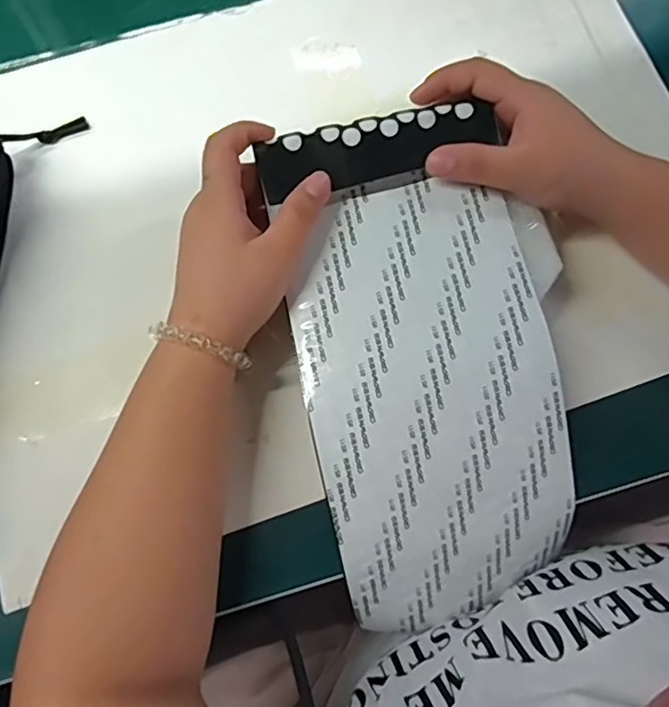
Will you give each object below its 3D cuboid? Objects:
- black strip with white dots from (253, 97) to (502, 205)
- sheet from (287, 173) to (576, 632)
[{"bbox_3d":[0.024,-0.114,0.323,0.132,0.018,0.036,-14,88,-2],"label":"black strip with white dots"},{"bbox_3d":[0.054,0.029,0.333,0.132,0.071,0.237,-12,76,-2],"label":"sheet"}]

